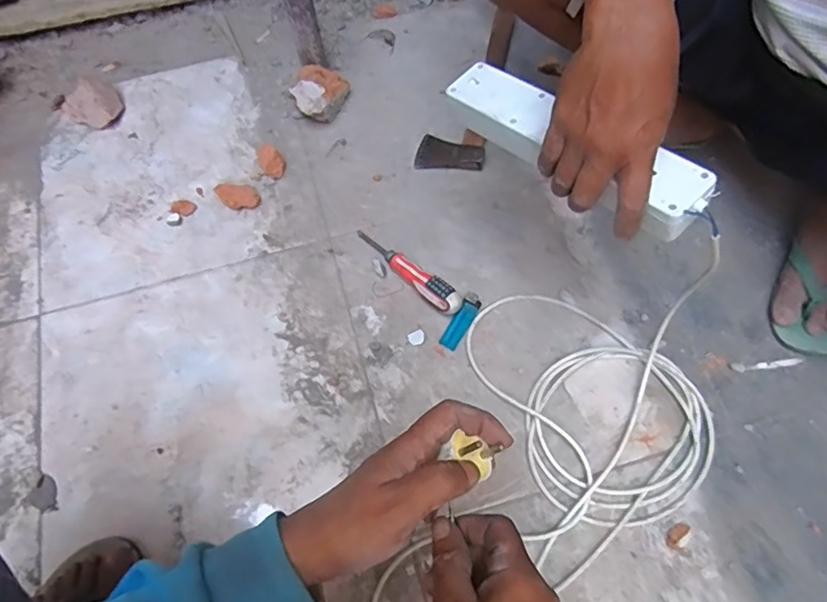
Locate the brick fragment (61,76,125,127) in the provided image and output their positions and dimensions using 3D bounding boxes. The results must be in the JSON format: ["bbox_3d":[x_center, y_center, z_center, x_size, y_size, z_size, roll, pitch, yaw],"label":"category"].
[{"bbox_3d":[-0.494,-0.304,0.865,0.081,0.051,0.073,-37,69,-14],"label":"brick fragment"}]

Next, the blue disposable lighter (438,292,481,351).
[{"bbox_3d":[0.062,0.025,0.716,0.024,0.007,0.083,28,69,14],"label":"blue disposable lighter"}]

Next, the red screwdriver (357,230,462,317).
[{"bbox_3d":[-0.010,-0.046,0.736,0.033,0.038,0.178,-42,70,-16],"label":"red screwdriver"}]

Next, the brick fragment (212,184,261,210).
[{"bbox_3d":[-0.253,-0.149,0.805,0.069,0.013,0.037,8,65,6],"label":"brick fragment"}]

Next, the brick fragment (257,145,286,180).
[{"bbox_3d":[-0.209,-0.206,0.824,0.034,0.019,0.059,-27,67,-11],"label":"brick fragment"}]

